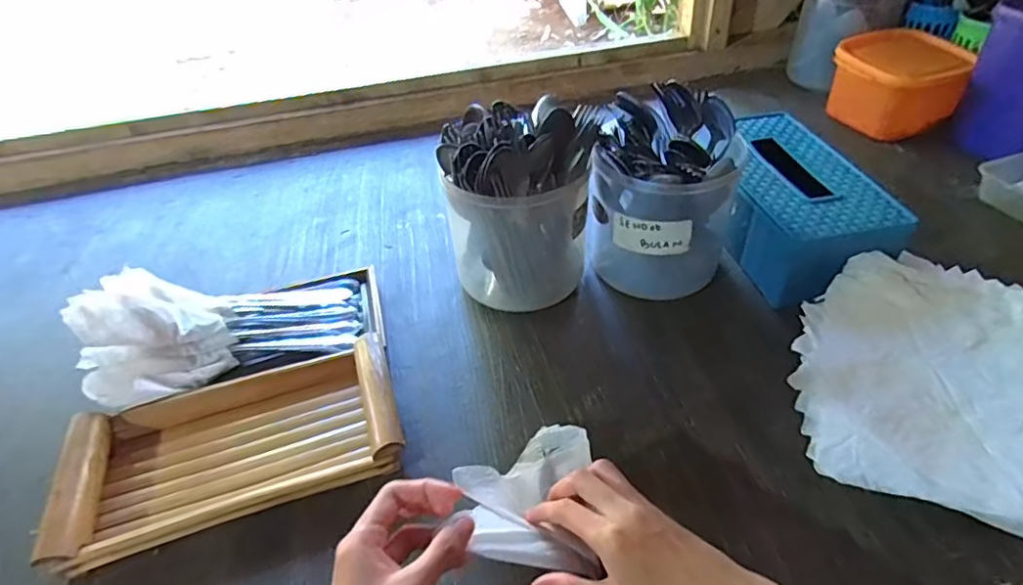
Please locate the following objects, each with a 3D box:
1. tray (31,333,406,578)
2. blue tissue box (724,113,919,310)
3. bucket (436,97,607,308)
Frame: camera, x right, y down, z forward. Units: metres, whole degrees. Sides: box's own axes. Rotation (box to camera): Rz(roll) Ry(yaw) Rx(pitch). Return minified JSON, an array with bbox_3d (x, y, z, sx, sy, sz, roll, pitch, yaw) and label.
[{"bbox_3d":[-0.215,0.114,0.455,0.241,0.041,0.138,-14,43,-12],"label":"tray"},{"bbox_3d":[0.291,-0.090,0.601,0.123,0.080,0.247,-8,42,-5],"label":"blue tissue box"},{"bbox_3d":[0.010,-0.086,0.560,0.136,0.176,0.122,-7,42,-4],"label":"bucket"}]

